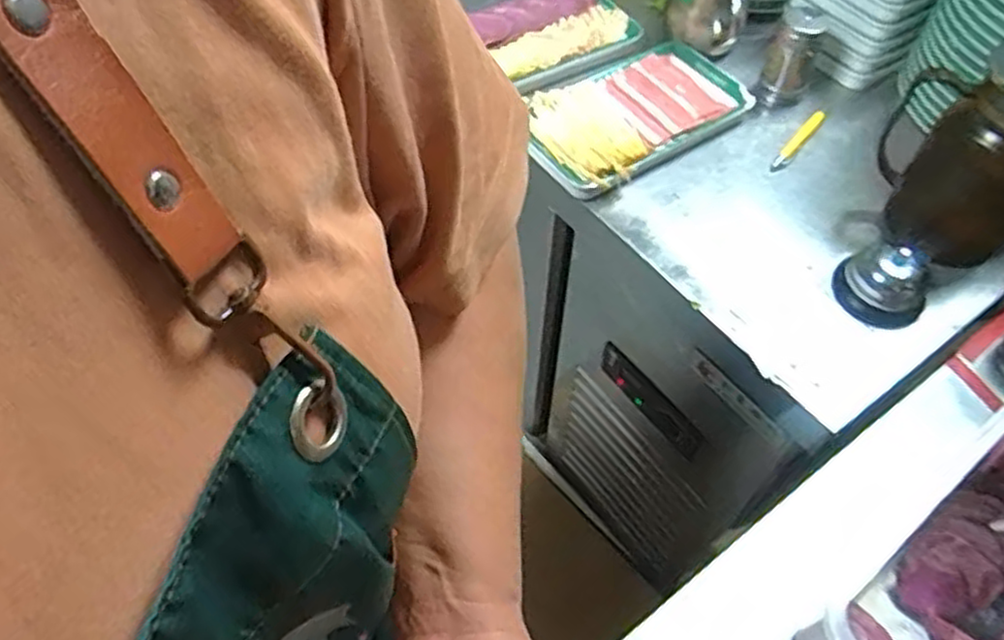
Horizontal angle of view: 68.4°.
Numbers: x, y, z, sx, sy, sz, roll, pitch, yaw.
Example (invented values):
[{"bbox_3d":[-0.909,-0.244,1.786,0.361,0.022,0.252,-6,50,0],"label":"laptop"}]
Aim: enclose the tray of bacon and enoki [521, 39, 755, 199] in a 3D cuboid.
[{"bbox_3d":[0.141,-0.223,0.806,0.255,0.038,0.141,-32,61,-21],"label":"tray of bacon and enoki"}]

